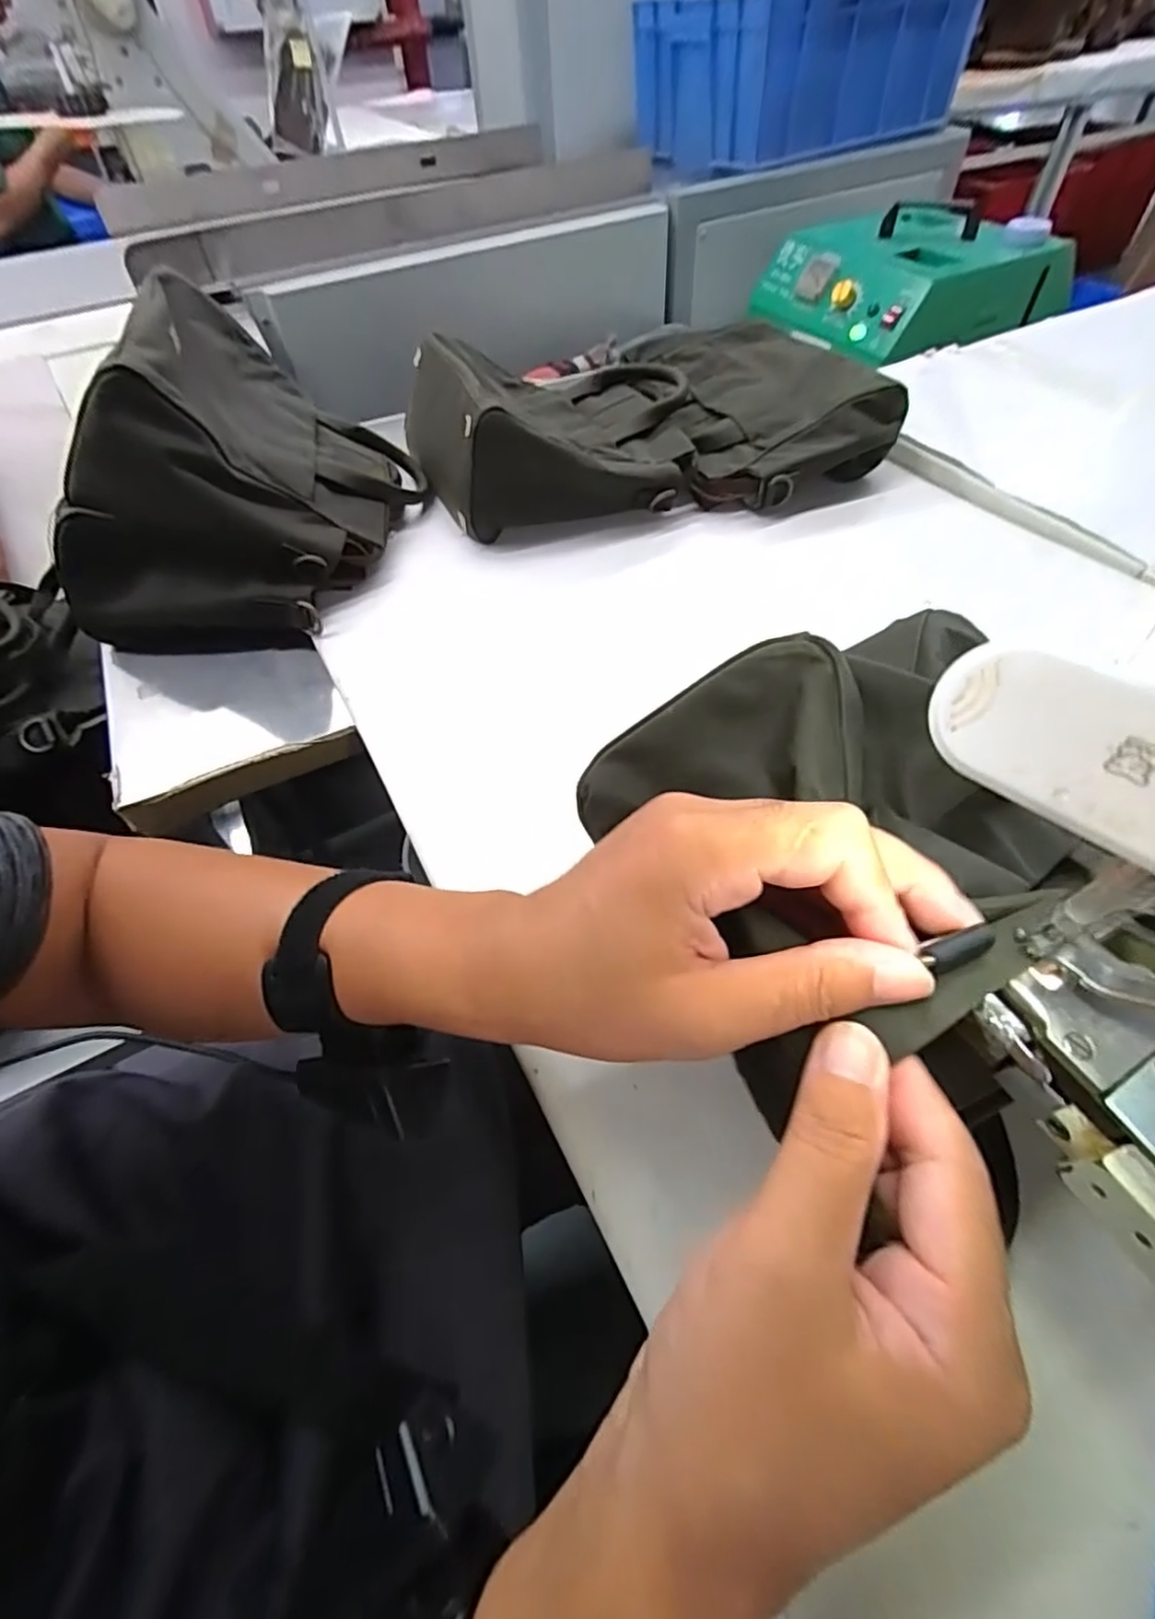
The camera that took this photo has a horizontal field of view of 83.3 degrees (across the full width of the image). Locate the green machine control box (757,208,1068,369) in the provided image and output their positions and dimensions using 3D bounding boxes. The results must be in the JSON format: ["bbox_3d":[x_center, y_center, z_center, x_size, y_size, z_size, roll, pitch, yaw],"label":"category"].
[{"bbox_3d":[0.517,-0.822,1.006,0.411,0.104,0.312,-22,55,-13],"label":"green machine control box"}]

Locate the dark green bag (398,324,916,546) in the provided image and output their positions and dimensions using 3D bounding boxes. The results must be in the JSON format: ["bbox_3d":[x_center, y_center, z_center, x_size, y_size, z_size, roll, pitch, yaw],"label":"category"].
[{"bbox_3d":[0.058,-0.391,0.625,0.422,0.097,0.280,-13,53,-7],"label":"dark green bag"}]

